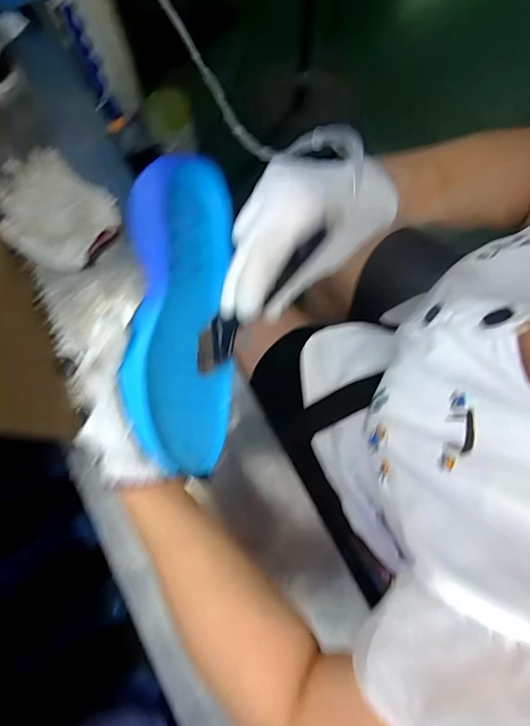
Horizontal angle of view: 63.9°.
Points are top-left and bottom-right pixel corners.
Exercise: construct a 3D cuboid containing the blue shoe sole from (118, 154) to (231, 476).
[{"bbox_3d":[-0.062,-0.044,0.329,0.085,0.040,0.239,7,78,-38],"label":"blue shoe sole"}]

